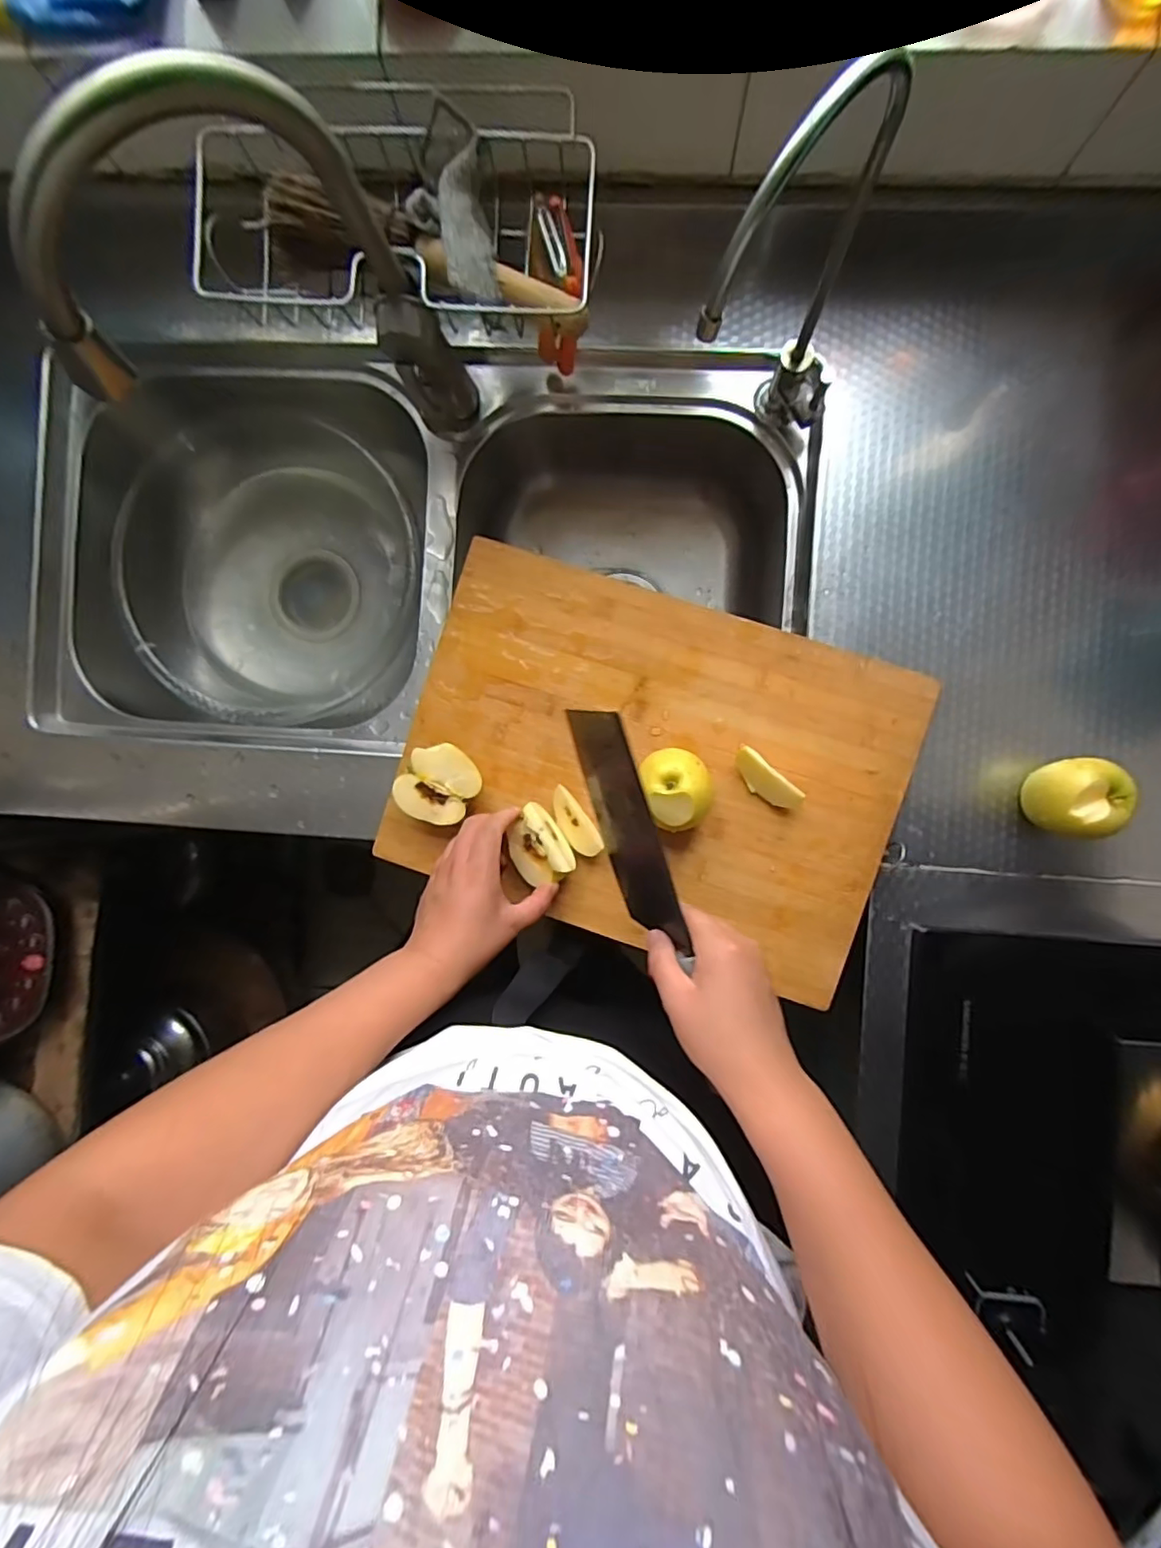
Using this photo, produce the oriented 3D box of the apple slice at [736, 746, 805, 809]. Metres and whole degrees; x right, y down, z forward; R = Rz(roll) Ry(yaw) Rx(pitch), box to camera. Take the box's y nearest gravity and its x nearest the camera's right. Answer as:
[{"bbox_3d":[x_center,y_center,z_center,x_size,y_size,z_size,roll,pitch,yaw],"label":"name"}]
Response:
[{"bbox_3d":[0.153,0.005,0.499,0.064,0.022,0.023,43,92,2],"label":"apple slice"}]

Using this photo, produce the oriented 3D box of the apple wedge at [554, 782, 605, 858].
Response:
[{"bbox_3d":[-0.005,0.042,0.514,0.025,0.016,0.064,-34,88,2],"label":"apple wedge"}]

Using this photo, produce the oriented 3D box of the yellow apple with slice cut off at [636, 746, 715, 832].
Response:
[{"bbox_3d":[0.077,0.009,0.487,0.053,0.058,0.066,-18,89,3],"label":"yellow apple with slice cut off"}]

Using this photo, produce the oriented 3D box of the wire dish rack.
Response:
[{"bbox_3d":[-0.124,-0.380,0.417,0.269,0.066,0.139,7,90,3],"label":"wire dish rack"}]

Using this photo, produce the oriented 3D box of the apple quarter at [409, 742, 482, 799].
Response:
[{"bbox_3d":[-0.110,-0.005,0.513,0.059,0.042,0.034,28,91,3],"label":"apple quarter"}]

